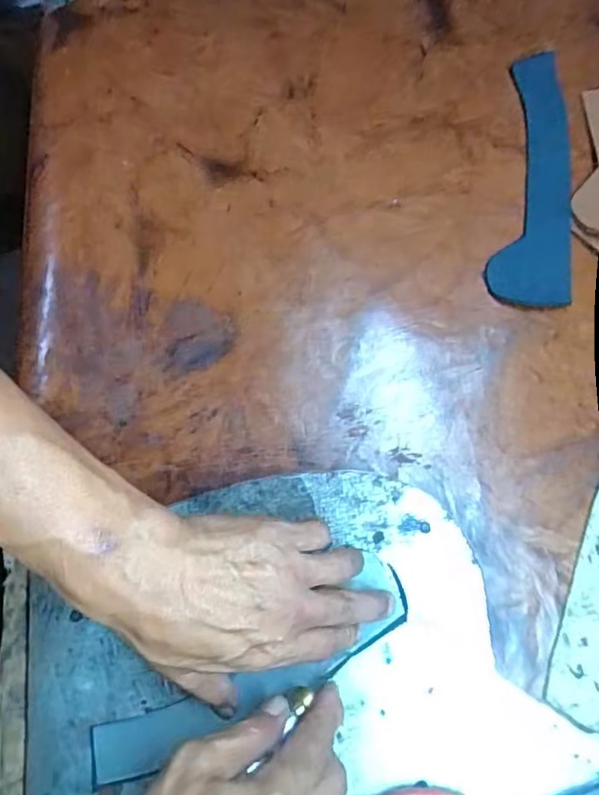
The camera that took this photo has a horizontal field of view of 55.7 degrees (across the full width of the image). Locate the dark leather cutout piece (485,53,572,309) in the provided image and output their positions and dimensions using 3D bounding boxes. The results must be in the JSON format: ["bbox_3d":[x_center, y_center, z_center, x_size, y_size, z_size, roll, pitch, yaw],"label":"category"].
[{"bbox_3d":[0.177,-0.168,0.428,0.055,0.006,0.214,7,74,7],"label":"dark leather cutout piece"}]

